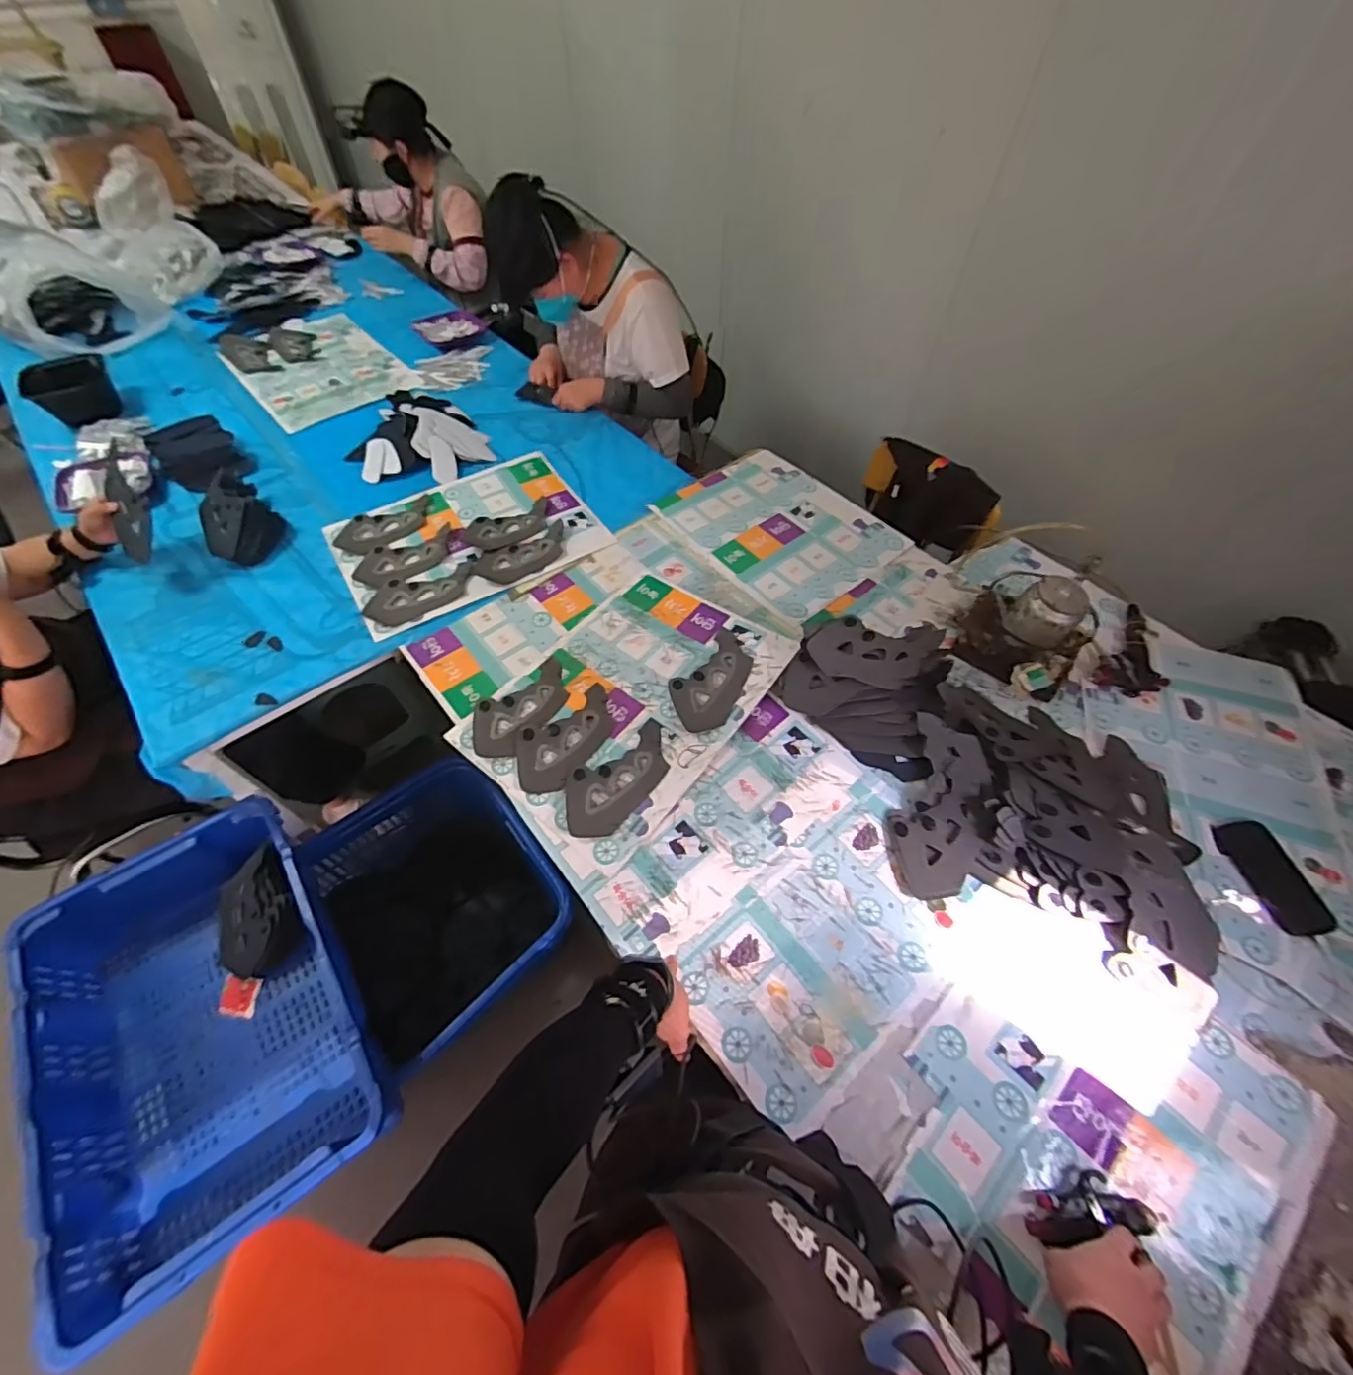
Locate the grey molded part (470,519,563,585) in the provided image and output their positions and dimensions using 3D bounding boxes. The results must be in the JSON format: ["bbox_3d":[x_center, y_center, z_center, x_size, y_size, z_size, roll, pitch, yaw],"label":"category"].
[{"bbox_3d":[-0.323,-0.285,1.242,0.214,0.011,0.112,-28,61,-20],"label":"grey molded part"}]

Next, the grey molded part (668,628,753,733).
[{"bbox_3d":[0.070,-0.011,1.056,0.126,0.032,0.203,36,61,21],"label":"grey molded part"}]

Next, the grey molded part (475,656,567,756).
[{"bbox_3d":[-0.279,0.029,1.034,0.125,0.013,0.225,28,59,17],"label":"grey molded part"}]

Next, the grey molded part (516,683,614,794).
[{"bbox_3d":[-0.185,0.086,0.993,0.211,0.009,0.117,-35,63,-23],"label":"grey molded part"}]

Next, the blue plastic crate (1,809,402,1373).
[{"bbox_3d":[-0.792,0.572,0.996,0.436,0.191,0.651,-29,61,-20],"label":"blue plastic crate"}]

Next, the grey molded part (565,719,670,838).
[{"bbox_3d":[-0.091,0.151,0.952,0.219,0.014,0.124,-33,62,-22],"label":"grey molded part"}]

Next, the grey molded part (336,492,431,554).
[{"bbox_3d":[-0.644,-0.366,1.285,0.103,0.016,0.228,40,63,23],"label":"grey molded part"}]

